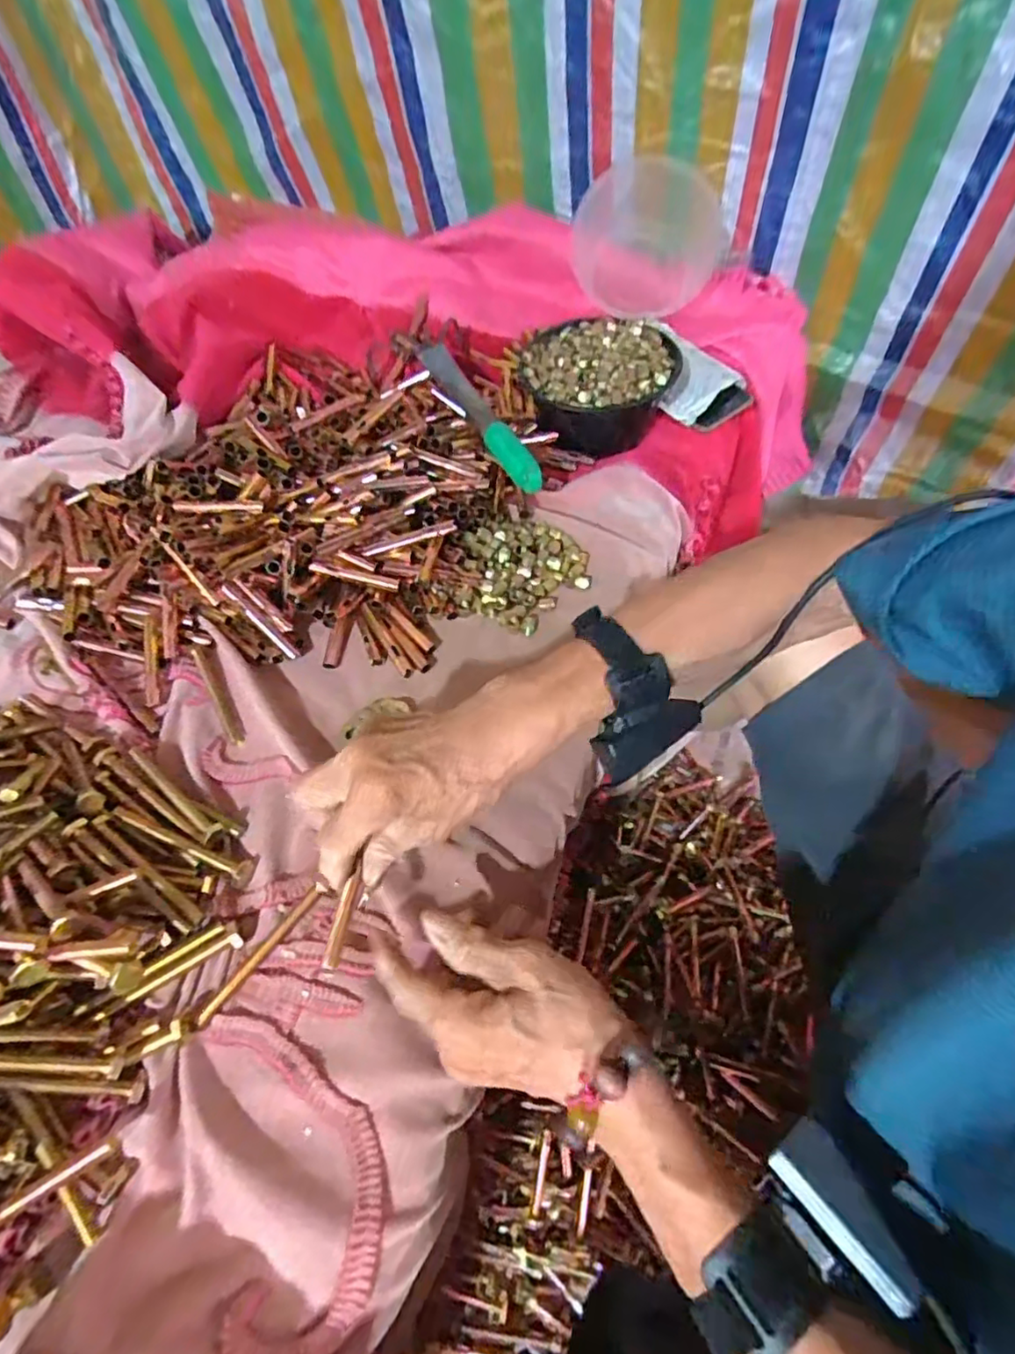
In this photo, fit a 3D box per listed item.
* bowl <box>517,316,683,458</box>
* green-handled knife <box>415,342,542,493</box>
[{"bbox_3d":[0.098,-0.314,0.662,0.146,0.075,0.150,-1,56,2],"label":"bowl"},{"bbox_3d":[-0.031,-0.273,0.619,0.024,0.033,0.243,-25,58,-14],"label":"green-handled knife"}]

